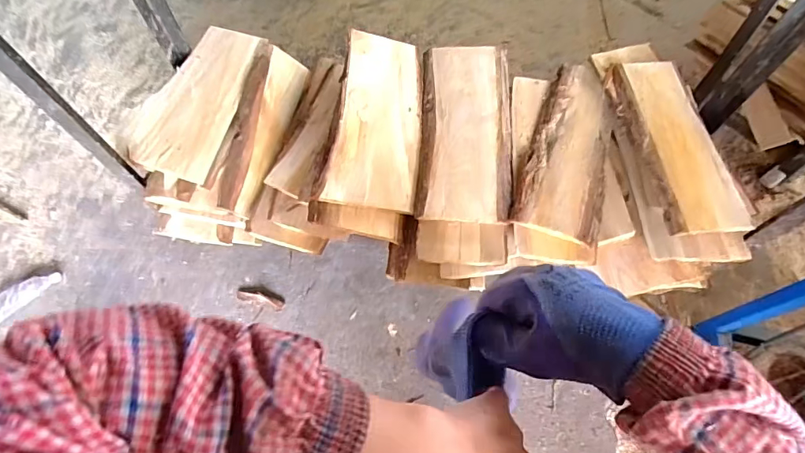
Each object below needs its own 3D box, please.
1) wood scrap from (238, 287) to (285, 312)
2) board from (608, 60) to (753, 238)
[{"bbox_3d":[-0.428,0.216,1.419,0.143,0.017,0.047,17,61,-5],"label":"wood scrap"},{"bbox_3d":[0.636,-0.201,1.095,0.204,0.041,0.475,-8,65,-2],"label":"board"}]

